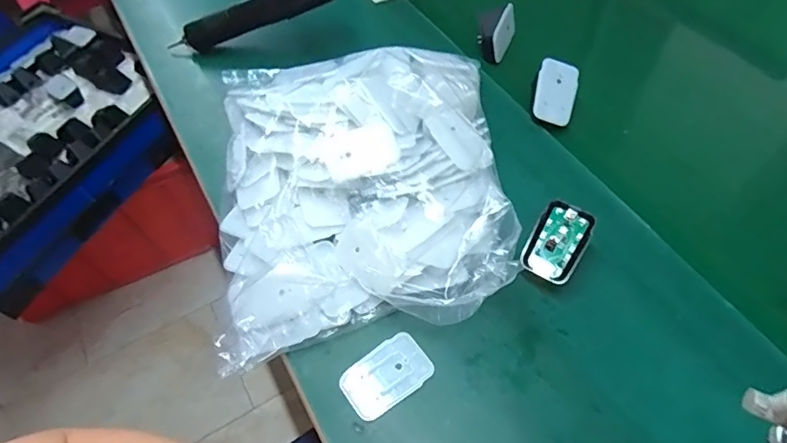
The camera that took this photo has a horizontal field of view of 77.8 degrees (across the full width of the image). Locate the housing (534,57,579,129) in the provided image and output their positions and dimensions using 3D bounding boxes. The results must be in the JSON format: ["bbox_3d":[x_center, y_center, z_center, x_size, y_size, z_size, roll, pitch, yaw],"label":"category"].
[{"bbox_3d":[0.177,-0.142,0.532,0.046,0.008,0.070,14,79,-12],"label":"housing"}]

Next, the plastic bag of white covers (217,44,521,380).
[{"bbox_3d":[-0.033,-0.053,0.460,0.257,0.069,0.309,-10,57,-3],"label":"plastic bag of white covers"}]

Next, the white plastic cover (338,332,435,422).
[{"bbox_3d":[-0.006,0.123,0.393,0.070,0.004,0.045,-33,61,-17],"label":"white plastic cover"}]

